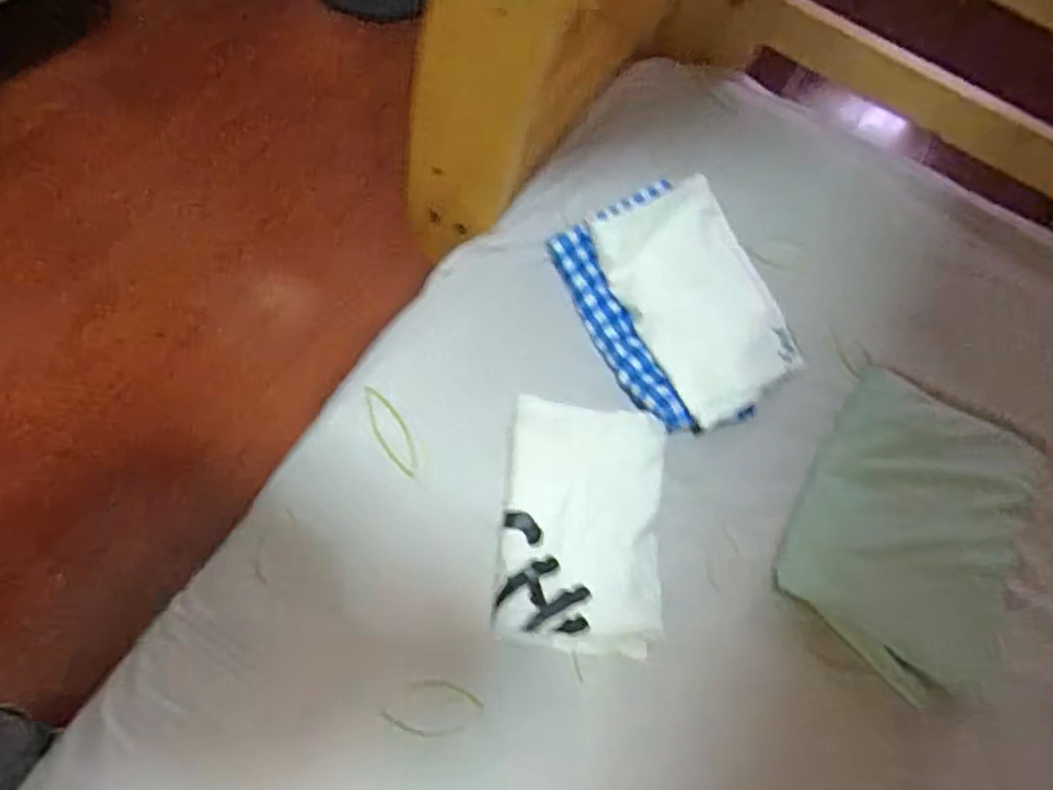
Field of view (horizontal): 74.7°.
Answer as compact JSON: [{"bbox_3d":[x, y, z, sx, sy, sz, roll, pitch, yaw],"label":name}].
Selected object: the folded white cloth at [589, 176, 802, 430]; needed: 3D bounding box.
[{"bbox_3d":[0.163,-0.093,0.671,0.126,0.029,0.222,-29,79,3],"label":"folded white cloth"}]

